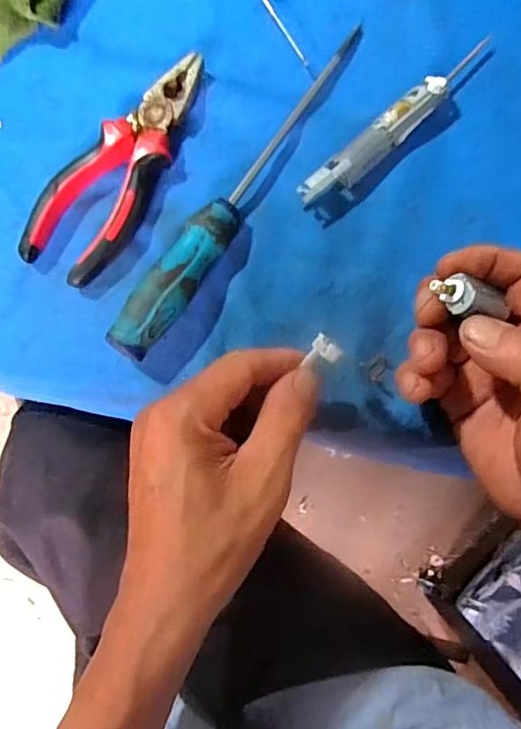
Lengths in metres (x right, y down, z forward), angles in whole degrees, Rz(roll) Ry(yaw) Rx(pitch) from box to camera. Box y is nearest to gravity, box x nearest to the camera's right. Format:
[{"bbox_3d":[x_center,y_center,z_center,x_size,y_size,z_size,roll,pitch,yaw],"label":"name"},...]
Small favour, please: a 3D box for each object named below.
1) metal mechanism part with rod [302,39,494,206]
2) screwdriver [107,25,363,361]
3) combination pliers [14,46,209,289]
[{"bbox_3d":[0.080,-0.142,0.331,0.139,0.019,0.019,-42,82,-1],"label":"metal mechanism part with rod"},{"bbox_3d":[-0.010,-0.107,0.328,0.028,0.031,0.239,34,87,7],"label":"screwdriver"},{"bbox_3d":[-0.084,-0.122,0.342,0.053,0.021,0.156,32,87,7],"label":"combination pliers"}]

